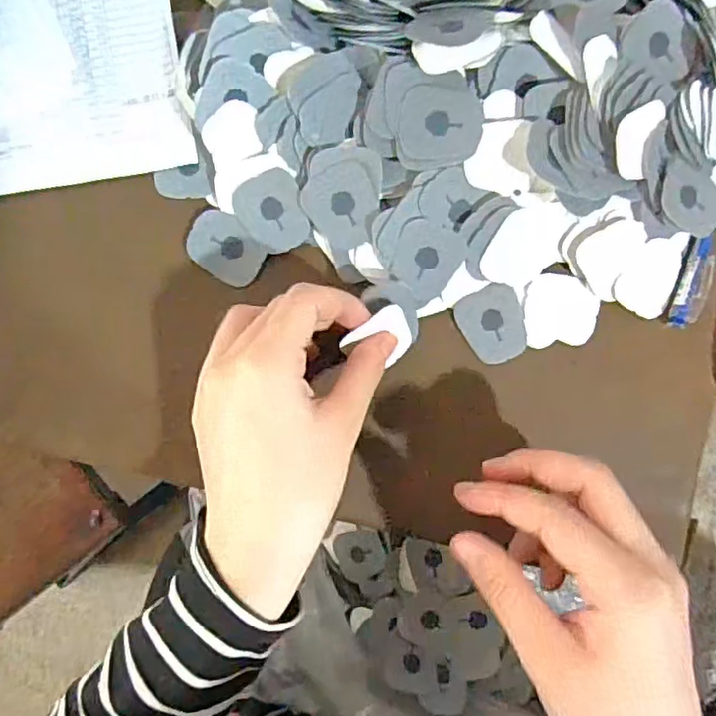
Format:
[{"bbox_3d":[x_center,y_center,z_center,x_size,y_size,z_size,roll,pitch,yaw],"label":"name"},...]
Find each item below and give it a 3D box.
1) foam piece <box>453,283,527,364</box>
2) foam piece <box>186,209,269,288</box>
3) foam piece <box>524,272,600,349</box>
[{"bbox_3d":[0.071,-0.018,0.321,0.032,0.004,0.038,-26,89,-3],"label":"foam piece"},{"bbox_3d":[-0.067,-0.056,0.316,0.040,0.004,0.029,35,87,0],"label":"foam piece"},{"bbox_3d":[0.106,-0.025,0.322,0.038,0.004,0.037,-4,88,-2],"label":"foam piece"}]

